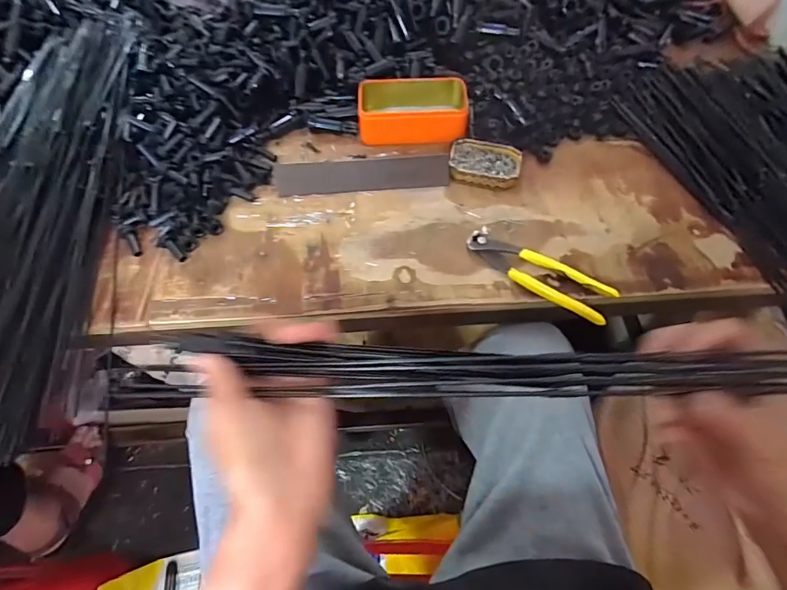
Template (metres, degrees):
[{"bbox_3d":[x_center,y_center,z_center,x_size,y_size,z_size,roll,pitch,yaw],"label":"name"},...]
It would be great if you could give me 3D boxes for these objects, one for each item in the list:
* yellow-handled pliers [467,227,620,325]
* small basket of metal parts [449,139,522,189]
[{"bbox_3d":[0.158,-0.026,0.466,0.166,0.023,0.048,33,65,18],"label":"yellow-handled pliers"},{"bbox_3d":[0.118,-0.170,0.544,0.089,0.018,0.062,12,60,7],"label":"small basket of metal parts"}]

